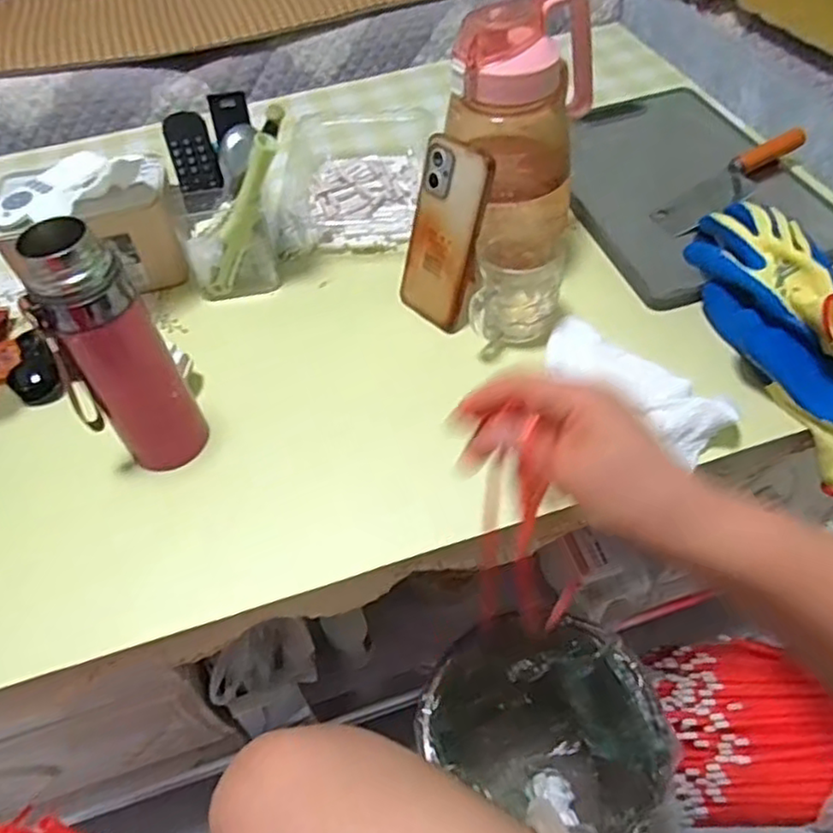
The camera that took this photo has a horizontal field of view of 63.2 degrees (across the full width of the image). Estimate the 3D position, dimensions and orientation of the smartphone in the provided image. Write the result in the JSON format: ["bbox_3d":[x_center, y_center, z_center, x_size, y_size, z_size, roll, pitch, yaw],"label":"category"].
[{"bbox_3d":[0.025,-0.167,0.631,0.077,0.166,0.012,31,39,26],"label":"smartphone"}]

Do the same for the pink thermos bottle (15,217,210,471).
[{"bbox_3d":[-0.222,-0.038,0.511,0.065,0.222,0.064,13,54,14],"label":"pink thermos bottle"}]

